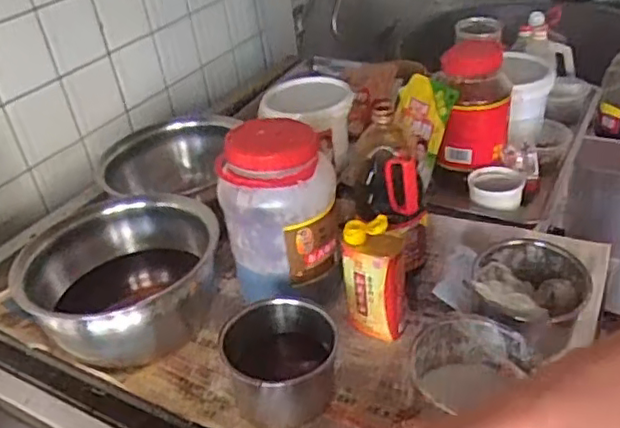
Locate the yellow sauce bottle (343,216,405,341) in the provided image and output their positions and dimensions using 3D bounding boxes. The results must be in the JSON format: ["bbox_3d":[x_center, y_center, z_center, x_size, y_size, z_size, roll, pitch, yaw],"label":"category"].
[{"bbox_3d":[0.094,0.093,0.889,0.089,0.175,0.061,8,36,22],"label":"yellow sauce bottle"}]

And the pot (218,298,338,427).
[{"bbox_3d":[-0.036,0.197,0.822,0.148,0.096,0.152,-9,33,-2],"label":"pot"}]

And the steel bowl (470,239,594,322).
[{"bbox_3d":[0.309,0.105,0.876,0.146,0.074,0.153,13,39,28],"label":"steel bowl"}]

